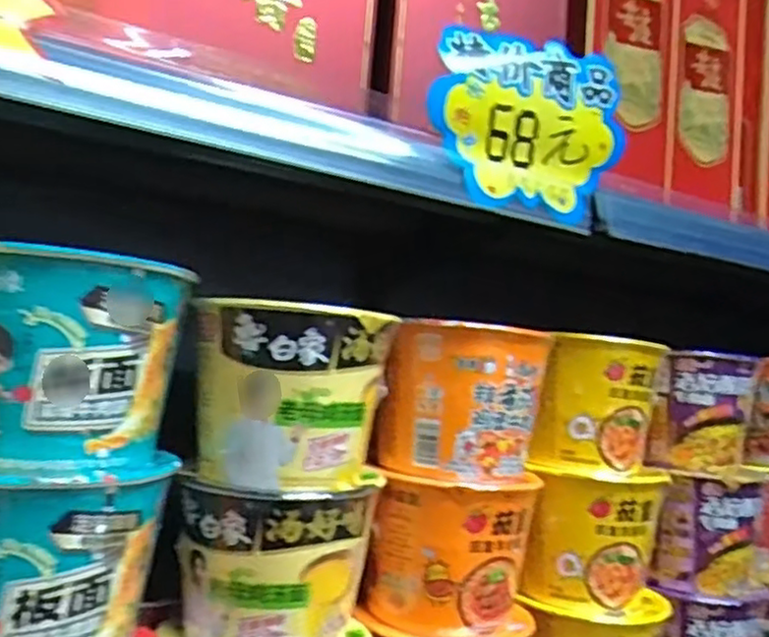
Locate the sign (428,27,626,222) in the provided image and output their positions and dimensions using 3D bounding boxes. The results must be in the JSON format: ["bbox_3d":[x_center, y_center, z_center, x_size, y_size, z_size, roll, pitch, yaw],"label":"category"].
[{"bbox_3d":[0.097,-0.126,0.467,0.149,0.111,0.013,-5,7,-29],"label":"sign"}]

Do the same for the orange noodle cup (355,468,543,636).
[{"bbox_3d":[0.050,0.166,0.517,0.113,0.102,0.112,4,-3,11],"label":"orange noodle cup"}]

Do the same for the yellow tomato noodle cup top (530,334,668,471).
[{"bbox_3d":[0.171,0.069,0.576,0.093,0.100,0.088,3,-3,21],"label":"yellow tomato noodle cup top"}]

